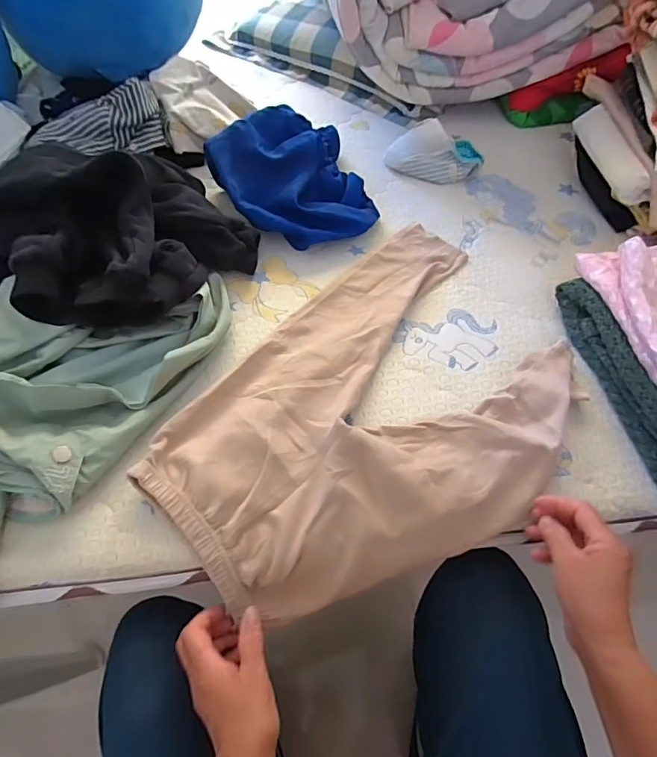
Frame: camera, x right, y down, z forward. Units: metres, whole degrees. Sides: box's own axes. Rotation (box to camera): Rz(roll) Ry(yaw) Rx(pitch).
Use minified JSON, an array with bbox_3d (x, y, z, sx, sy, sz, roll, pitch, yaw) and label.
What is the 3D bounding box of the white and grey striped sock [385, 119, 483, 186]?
[{"bbox_3d":[0.177,-0.377,0.783,0.154,0.066,0.068,16,58,9],"label":"white and grey striped sock"}]

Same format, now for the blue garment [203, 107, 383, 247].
[{"bbox_3d":[-0.057,-0.307,0.704,0.226,0.105,0.229,-14,58,-10],"label":"blue garment"}]

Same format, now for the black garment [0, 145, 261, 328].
[{"bbox_3d":[-0.256,-0.189,0.589,0.301,0.123,0.261,-29,62,-19],"label":"black garment"}]

